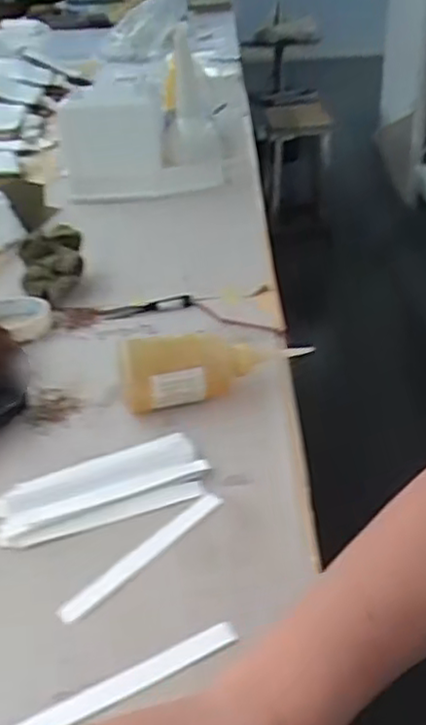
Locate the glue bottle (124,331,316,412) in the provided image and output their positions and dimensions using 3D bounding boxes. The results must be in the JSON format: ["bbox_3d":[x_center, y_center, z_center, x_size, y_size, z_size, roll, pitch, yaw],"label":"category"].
[{"bbox_3d":[0.006,0.000,0.637,0.183,0.064,0.051,-11,33,-12],"label":"glue bottle"}]

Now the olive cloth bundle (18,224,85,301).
[{"bbox_3d":[-0.193,-0.115,0.831,0.077,0.064,0.086,-10,32,-10],"label":"olive cloth bundle"}]

